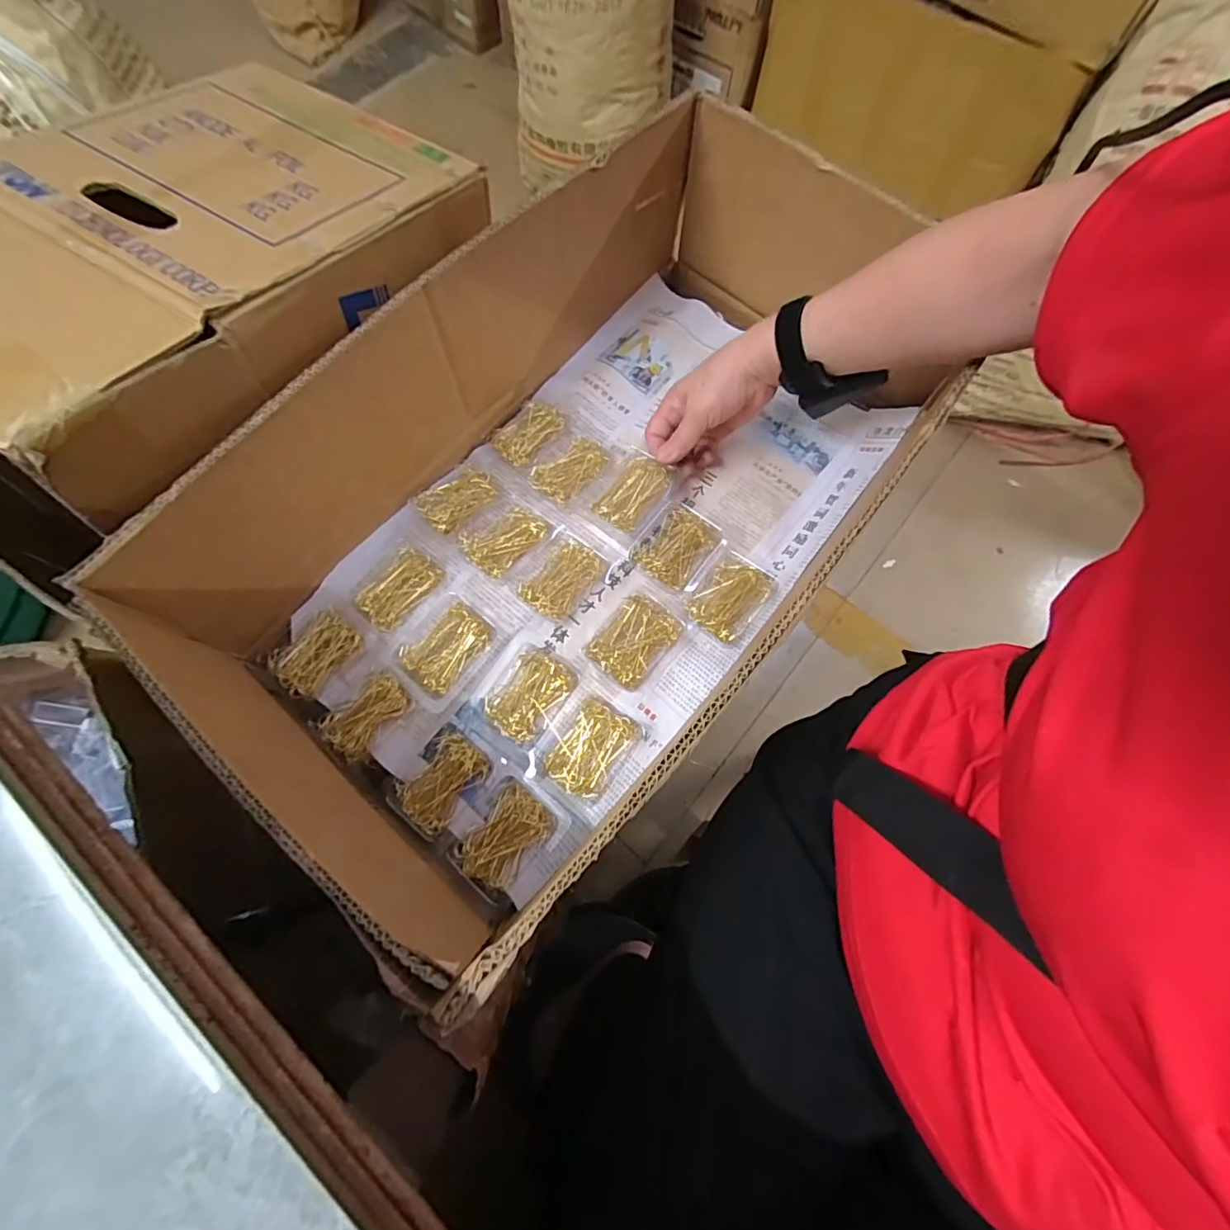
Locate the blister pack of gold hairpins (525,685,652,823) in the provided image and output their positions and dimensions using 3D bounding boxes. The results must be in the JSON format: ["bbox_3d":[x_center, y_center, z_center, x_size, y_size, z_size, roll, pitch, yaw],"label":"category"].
[{"bbox_3d":[-0.021,0.108,0.432,0.067,0.014,0.087,32,73,9],"label":"blister pack of gold hairpins"}]

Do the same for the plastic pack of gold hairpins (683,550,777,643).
[{"bbox_3d":[0.099,-0.017,0.463,0.058,0.020,0.080,35,74,10],"label":"plastic pack of gold hairpins"}]

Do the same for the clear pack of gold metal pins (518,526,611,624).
[{"bbox_3d":[-0.045,-0.036,0.472,0.061,0.015,0.080,32,73,9],"label":"clear pack of gold metal pins"}]

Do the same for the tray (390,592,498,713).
[{"bbox_3d":[-0.143,0.028,0.449,0.067,0.022,0.084,35,74,10],"label":"tray"}]

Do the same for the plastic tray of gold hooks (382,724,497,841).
[{"bbox_3d":[-0.138,0.130,0.430,0.055,0.027,0.079,37,74,11],"label":"plastic tray of gold hooks"}]

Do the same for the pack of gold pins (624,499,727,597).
[{"bbox_3d":[0.055,-0.061,0.484,0.066,0.013,0.074,33,74,10],"label":"pack of gold pins"}]

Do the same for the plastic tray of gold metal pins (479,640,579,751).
[{"bbox_3d":[-0.074,0.064,0.446,0.062,0.013,0.077,34,74,10],"label":"plastic tray of gold metal pins"}]

